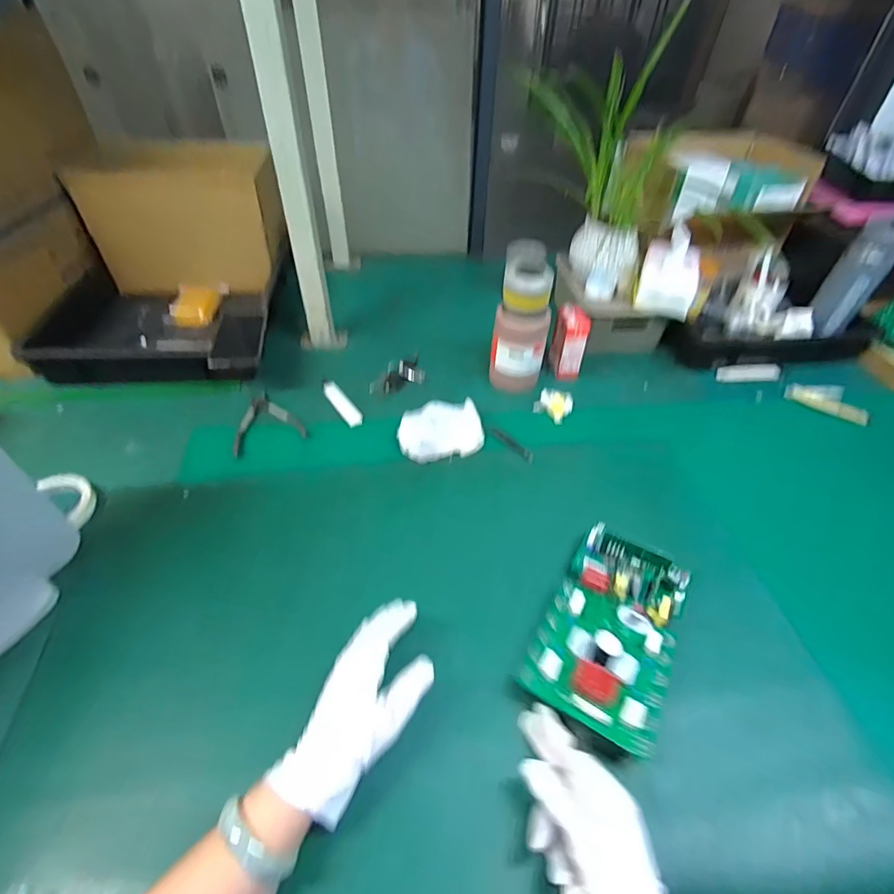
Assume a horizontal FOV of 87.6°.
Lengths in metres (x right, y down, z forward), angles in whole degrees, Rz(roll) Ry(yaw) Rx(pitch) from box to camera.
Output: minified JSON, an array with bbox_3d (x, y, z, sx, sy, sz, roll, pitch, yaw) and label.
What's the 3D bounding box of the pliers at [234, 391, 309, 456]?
[{"bbox_3d":[-0.291,-0.043,0.737,0.106,0.010,0.131,-21,50,-20],"label":"pliers"}]

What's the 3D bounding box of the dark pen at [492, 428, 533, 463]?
[{"bbox_3d":[0.102,-0.004,0.721,0.016,0.004,0.083,-31,54,-27],"label":"dark pen"}]

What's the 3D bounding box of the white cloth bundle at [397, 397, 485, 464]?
[{"bbox_3d":[-0.010,-0.029,0.723,0.128,0.034,0.097,-7,46,-8],"label":"white cloth bundle"}]

